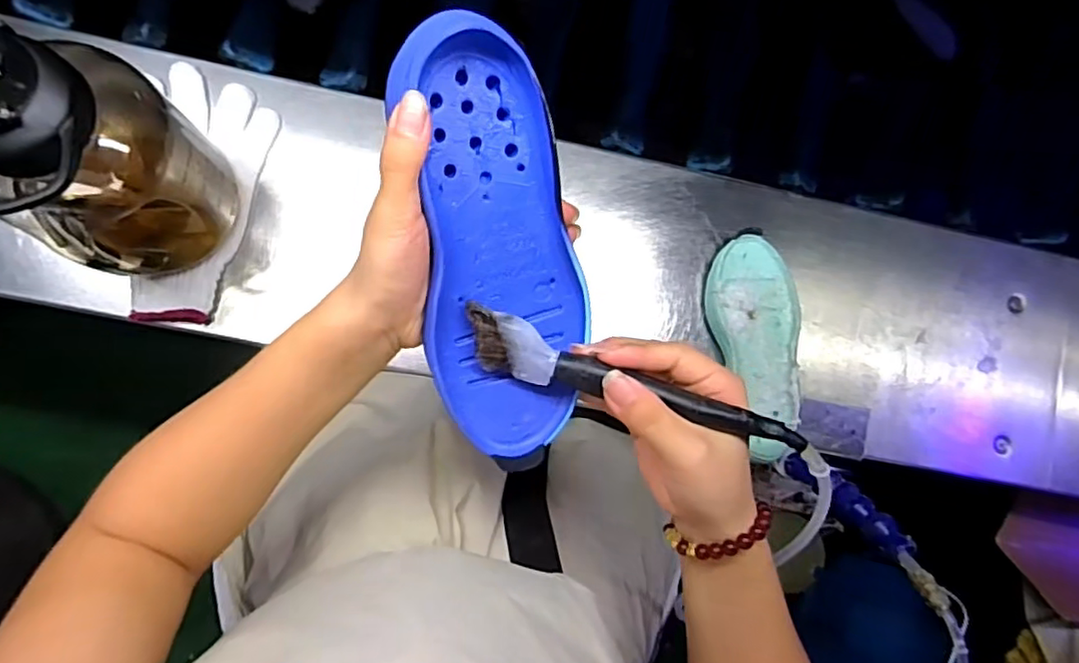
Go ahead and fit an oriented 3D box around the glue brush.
[{"bbox_3d":[0.046,0.027,0.313,0.173,0.027,0.027,18,83,6],"label":"glue brush"}]

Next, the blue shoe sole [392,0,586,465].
[{"bbox_3d":[-0.019,-0.035,0.310,0.080,0.022,0.212,-8,108,-7],"label":"blue shoe sole"}]

